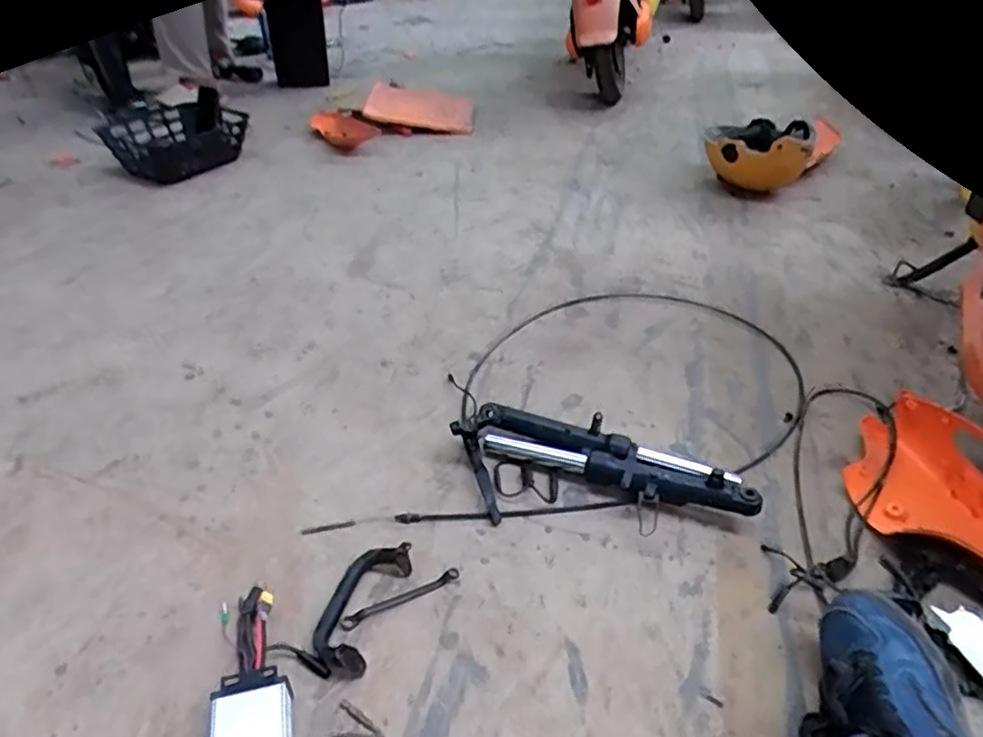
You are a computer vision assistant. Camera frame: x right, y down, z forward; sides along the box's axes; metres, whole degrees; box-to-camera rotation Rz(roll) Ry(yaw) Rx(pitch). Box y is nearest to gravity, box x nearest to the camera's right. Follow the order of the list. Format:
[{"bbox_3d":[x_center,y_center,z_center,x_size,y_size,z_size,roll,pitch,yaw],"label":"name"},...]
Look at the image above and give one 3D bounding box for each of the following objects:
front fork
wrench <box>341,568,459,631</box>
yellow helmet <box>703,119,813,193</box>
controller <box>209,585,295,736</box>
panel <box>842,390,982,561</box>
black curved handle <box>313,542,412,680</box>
[{"bbox_3d":[0.157,0.124,0.885,0.379,0.056,0.086,17,40,21],"label":"front fork"},{"bbox_3d":[-0.101,0.257,0.739,0.139,0.008,0.016,-20,42,-24],"label":"wrench"},{"bbox_3d":[0.669,-0.543,1.649,0.256,0.129,0.235,14,39,18],"label":"yellow helmet"},{"bbox_3d":[-0.228,0.308,0.630,0.067,0.032,0.227,-9,38,-11],"label":"controller"},{"bbox_3d":[0.556,0.146,0.818,0.160,0.103,0.302,-9,38,-11],"label":"panel"},{"bbox_3d":[-0.144,0.255,0.721,0.064,0.037,0.151,10,38,13],"label":"black curved handle"}]

